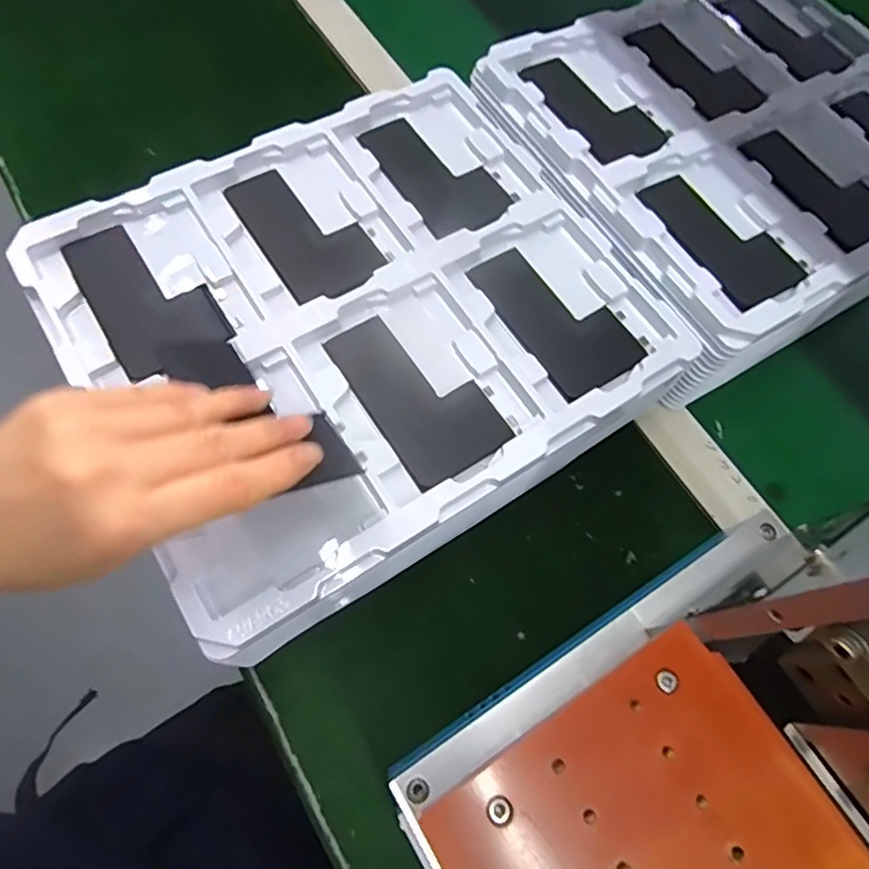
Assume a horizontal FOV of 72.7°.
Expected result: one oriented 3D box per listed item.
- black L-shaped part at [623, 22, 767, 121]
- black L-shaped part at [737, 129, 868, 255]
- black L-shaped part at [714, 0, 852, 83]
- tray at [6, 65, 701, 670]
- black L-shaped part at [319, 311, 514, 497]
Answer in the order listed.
[{"bbox_3d":[0.202,-0.281,0.454,0.067,0.007,0.109,-26,72,-15],"label":"black L-shaped part"},{"bbox_3d":[0.271,-0.175,0.414,0.067,0.011,0.107,-27,72,-15],"label":"black L-shaped part"},{"bbox_3d":[0.284,-0.326,0.481,0.059,0.007,0.107,-23,71,-14],"label":"black L-shaped part"},{"bbox_3d":[-0.039,-0.068,0.378,0.310,0.076,0.285,-31,72,-16],"label":"tray"},{"bbox_3d":[-0.010,-0.026,0.333,0.059,0.008,0.107,-31,74,-13],"label":"black L-shaped part"}]

